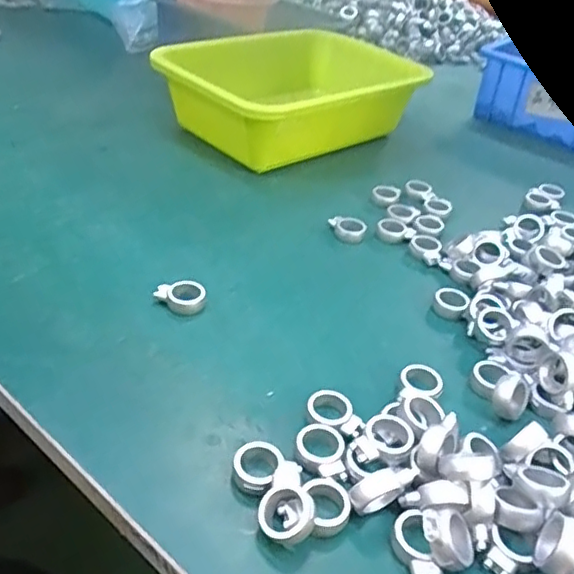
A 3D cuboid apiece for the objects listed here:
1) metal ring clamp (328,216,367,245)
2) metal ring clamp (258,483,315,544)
[{"bbox_3d":[0.051,-0.049,0.510,0.032,0.015,0.023,10,37,5],"label":"metal ring clamp"},{"bbox_3d":[0.000,0.108,0.280,0.024,0.018,0.025,-10,39,-21],"label":"metal ring clamp"}]

